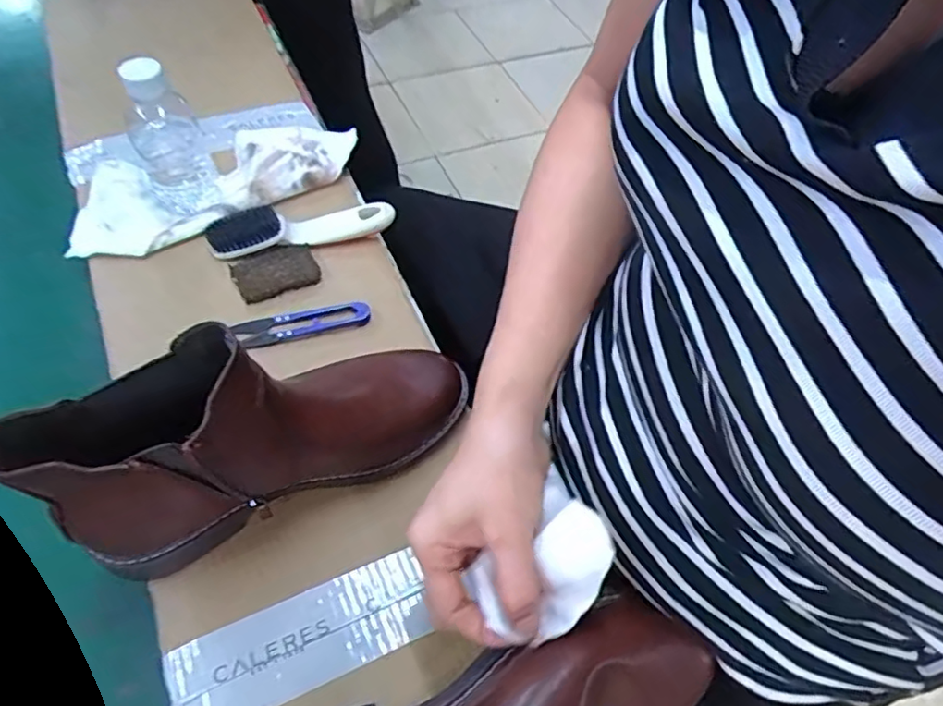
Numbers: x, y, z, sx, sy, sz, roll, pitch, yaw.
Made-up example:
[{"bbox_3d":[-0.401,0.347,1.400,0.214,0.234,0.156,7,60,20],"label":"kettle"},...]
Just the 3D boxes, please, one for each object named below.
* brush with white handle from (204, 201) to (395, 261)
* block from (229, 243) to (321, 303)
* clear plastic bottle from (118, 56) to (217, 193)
[{"bbox_3d":[-0.155,-0.116,0.551,0.161,0.029,0.041,-14,58,-14],"label":"brush with white handle"},{"bbox_3d":[-0.171,-0.071,0.530,0.069,0.011,0.046,-23,61,-19],"label":"block"},{"bbox_3d":[-0.263,-0.195,0.518,0.054,0.114,0.049,-23,61,-19],"label":"clear plastic bottle"}]

